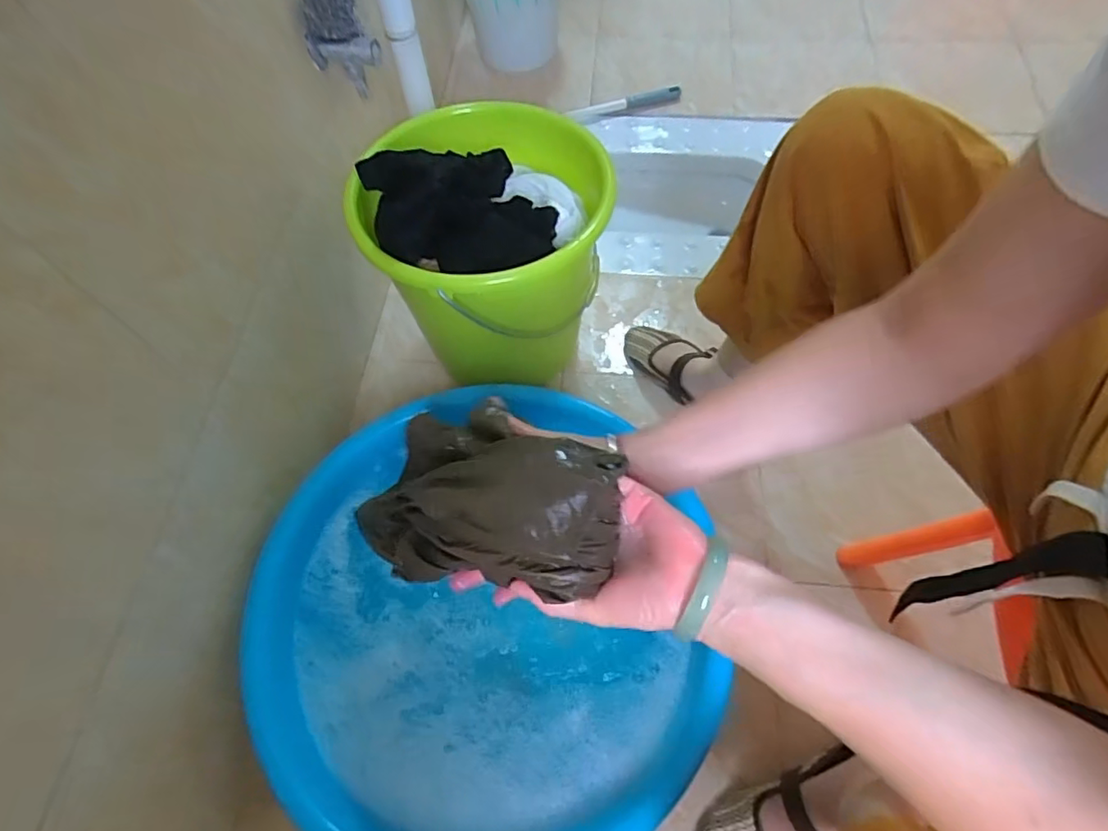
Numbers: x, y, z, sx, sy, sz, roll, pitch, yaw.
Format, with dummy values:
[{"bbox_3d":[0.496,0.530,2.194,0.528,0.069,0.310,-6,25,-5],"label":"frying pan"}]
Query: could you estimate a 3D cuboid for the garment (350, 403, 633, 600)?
[{"bbox_3d":[-0.062,0.061,0.424,0.238,0.067,0.127,2,56,45],"label":"garment"}]

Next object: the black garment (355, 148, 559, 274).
[{"bbox_3d":[-0.111,-0.262,0.669,0.205,0.095,0.172,-19,63,-7],"label":"black garment"}]

